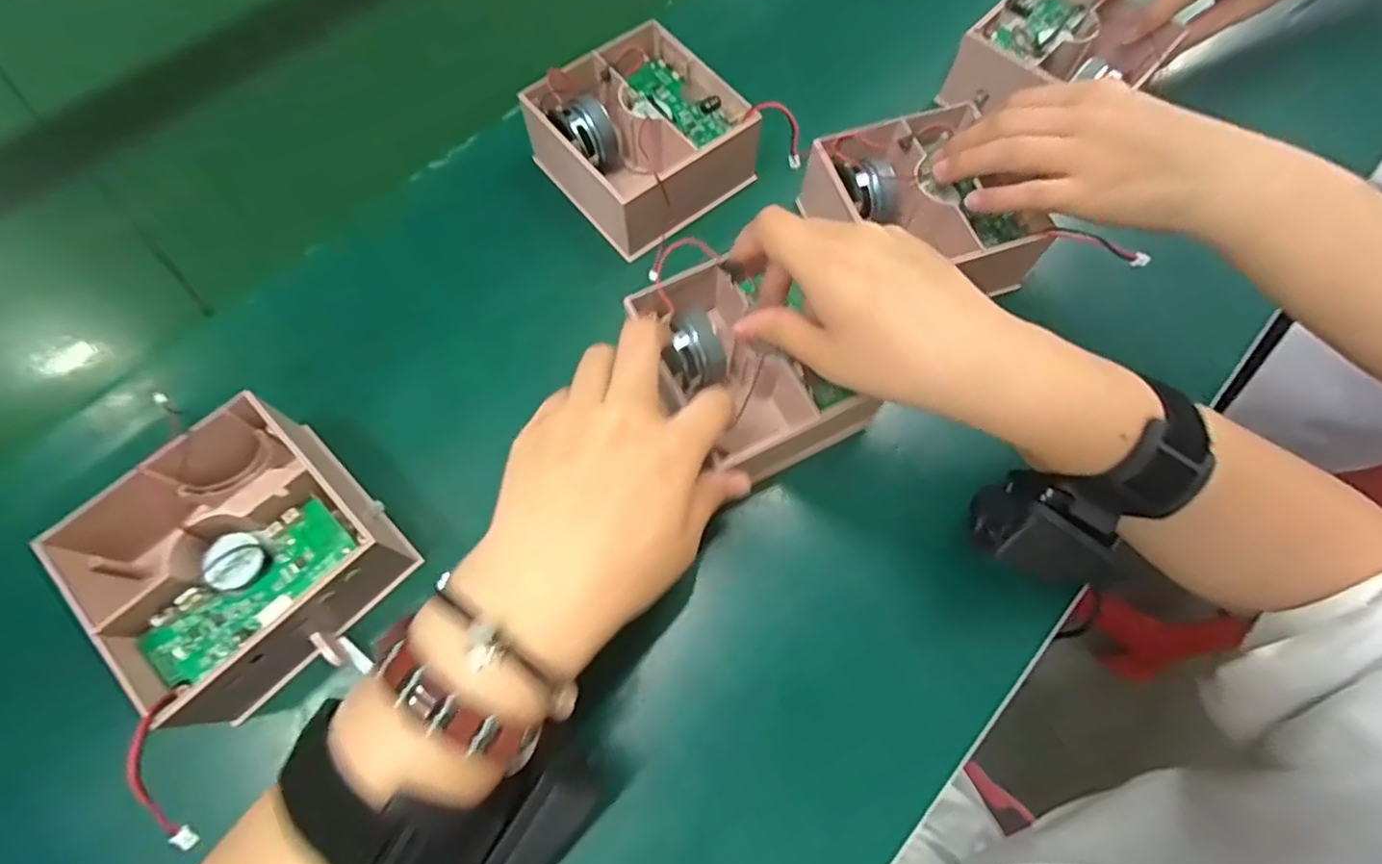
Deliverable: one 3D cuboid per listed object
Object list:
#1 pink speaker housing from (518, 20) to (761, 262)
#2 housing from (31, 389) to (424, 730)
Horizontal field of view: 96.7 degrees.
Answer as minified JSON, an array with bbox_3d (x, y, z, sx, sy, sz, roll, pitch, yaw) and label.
[{"bbox_3d":[-0.026,-0.168,0.366,0.106,0.053,0.115,-38,73,-14],"label":"pink speaker housing"},{"bbox_3d":[-0.196,0.055,0.272,0.113,0.055,0.103,39,73,15],"label":"housing"}]

